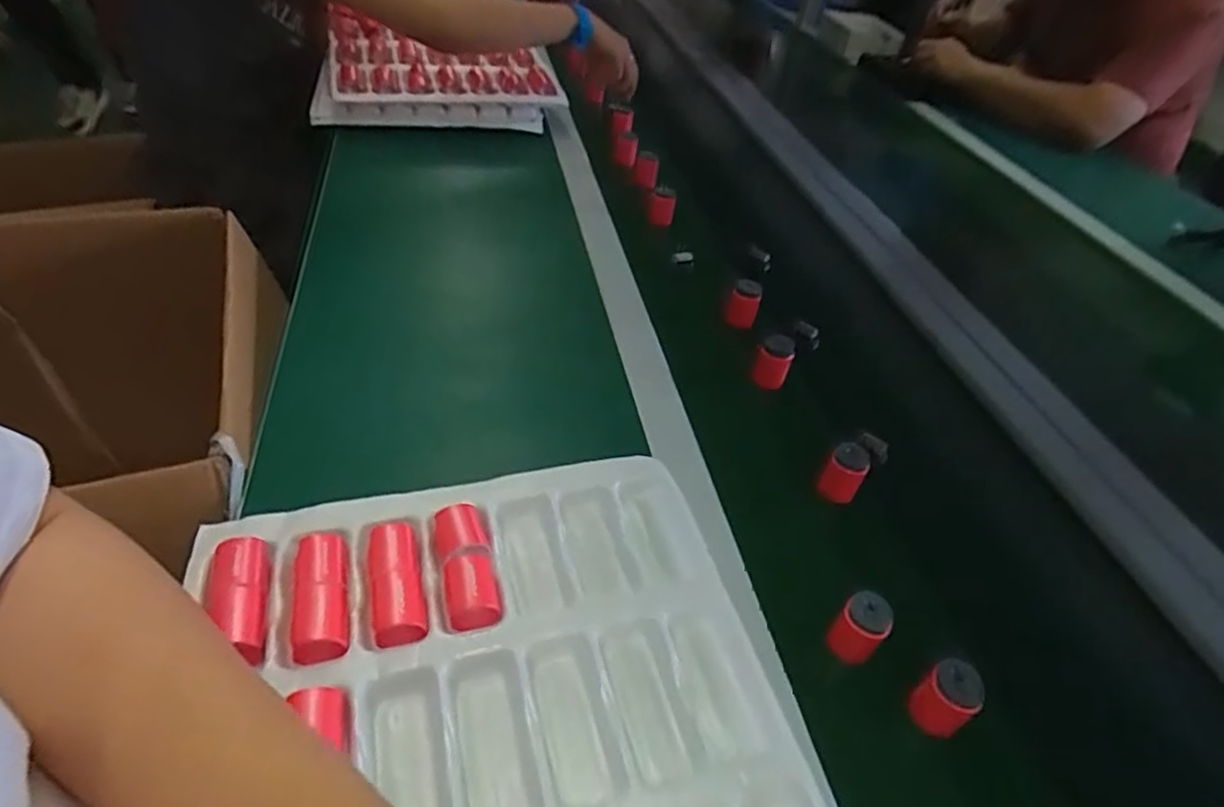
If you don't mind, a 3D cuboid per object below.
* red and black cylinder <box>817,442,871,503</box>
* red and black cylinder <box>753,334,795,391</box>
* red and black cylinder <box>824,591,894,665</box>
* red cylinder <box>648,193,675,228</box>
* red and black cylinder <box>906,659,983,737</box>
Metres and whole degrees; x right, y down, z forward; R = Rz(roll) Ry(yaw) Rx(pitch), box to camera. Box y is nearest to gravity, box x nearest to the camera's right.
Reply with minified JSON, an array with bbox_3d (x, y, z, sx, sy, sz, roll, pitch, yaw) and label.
[{"bbox_3d":[0.187,0.054,0.535,0.029,0.043,0.031,4,43,-3],"label":"red and black cylinder"},{"bbox_3d":[0.149,-0.040,0.623,0.032,0.038,0.032,19,44,13],"label":"red and black cylinder"},{"bbox_3d":[0.158,0.143,0.426,0.033,0.037,0.028,-30,54,-33],"label":"red and black cylinder"},{"bbox_3d":[0.061,-0.242,0.829,0.032,0.035,0.029,8,43,2],"label":"red cylinder"},{"bbox_3d":[0.199,0.177,0.400,0.033,0.039,0.029,-21,50,-27],"label":"red and black cylinder"}]

